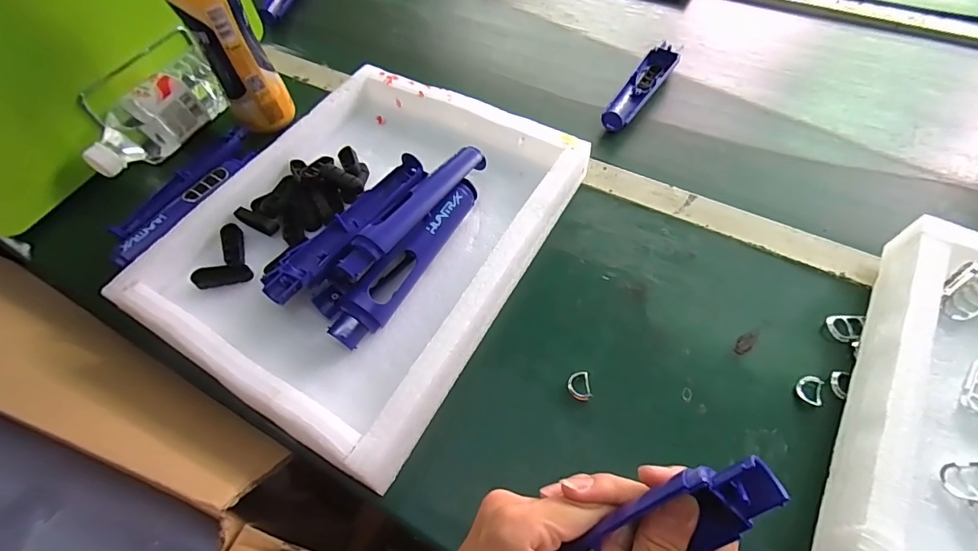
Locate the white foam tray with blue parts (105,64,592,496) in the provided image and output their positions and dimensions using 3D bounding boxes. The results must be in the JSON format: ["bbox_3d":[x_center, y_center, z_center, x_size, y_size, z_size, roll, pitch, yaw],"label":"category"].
[{"bbox_3d":[-0.111,-0.053,0.418,0.295,0.057,0.356,26,61,17],"label":"white foam tray with blue parts"}]

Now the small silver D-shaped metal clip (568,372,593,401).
[{"bbox_3d":[0.071,0.086,0.356,0.017,0.004,0.022,-7,57,-3],"label":"small silver D-shaped metal clip"}]

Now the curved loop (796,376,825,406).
[{"bbox_3d":[0.243,0.086,0.345,0.017,0.004,0.022,21,60,15],"label":"curved loop"}]

